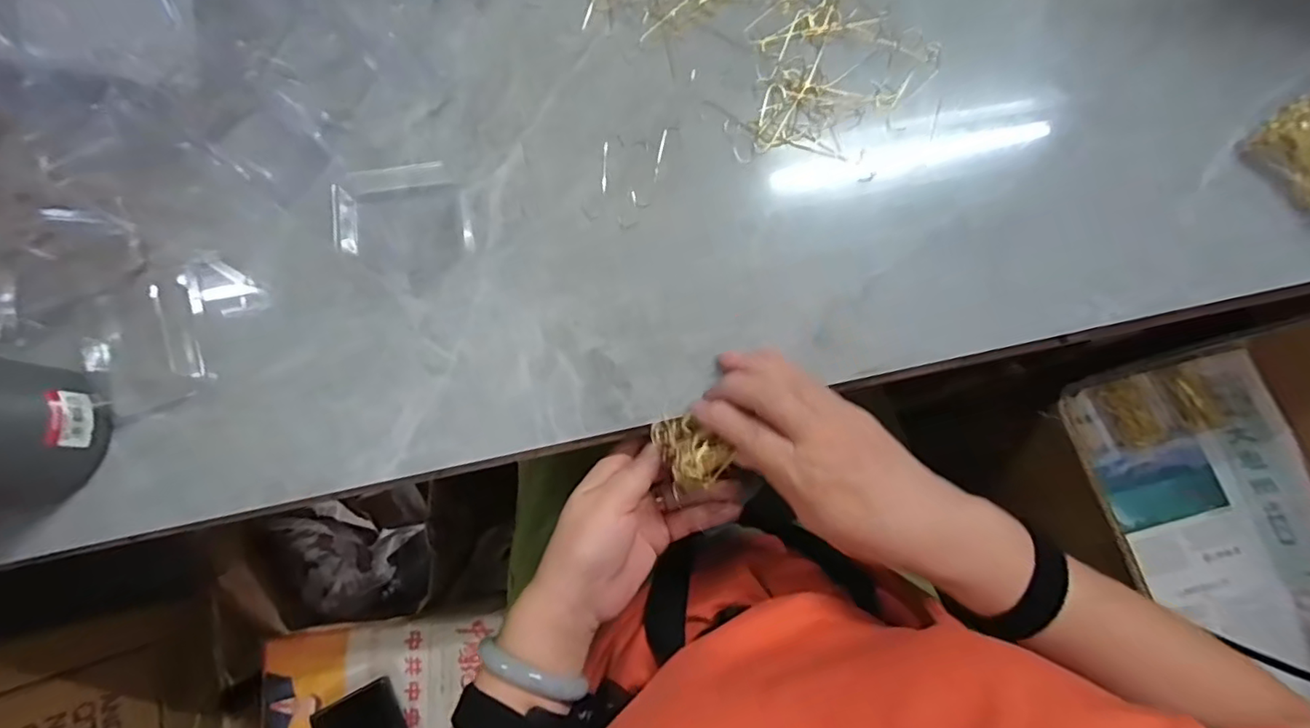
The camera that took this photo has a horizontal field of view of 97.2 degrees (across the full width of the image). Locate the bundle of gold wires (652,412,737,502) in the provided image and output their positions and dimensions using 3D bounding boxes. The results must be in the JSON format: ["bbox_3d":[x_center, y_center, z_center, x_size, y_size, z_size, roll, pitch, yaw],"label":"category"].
[{"bbox_3d":[0.022,0.051,0.344,0.036,0.022,0.045,-22,79,-6],"label":"bundle of gold wires"}]

